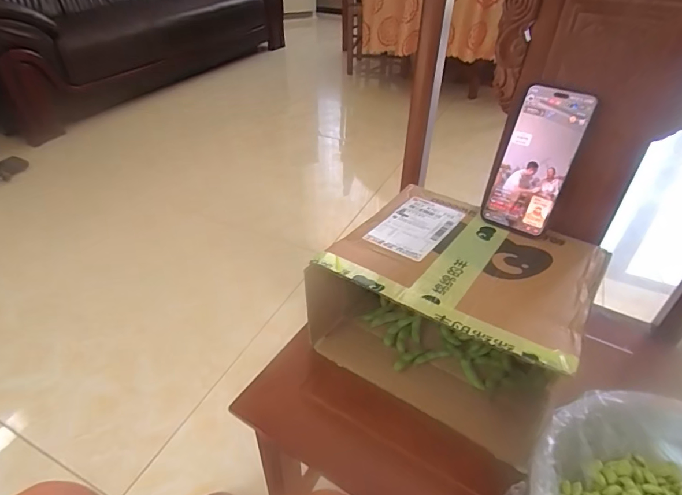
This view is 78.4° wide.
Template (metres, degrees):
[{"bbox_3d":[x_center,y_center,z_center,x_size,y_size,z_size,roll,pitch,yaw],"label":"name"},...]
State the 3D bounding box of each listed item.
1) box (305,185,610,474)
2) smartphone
[{"bbox_3d":[0.122,0.064,0.496,0.267,0.162,0.216,22,43,24],"label":"box"},{"bbox_3d":[0.216,-0.095,0.471,0.070,0.158,0.008,25,23,27],"label":"smartphone"}]

